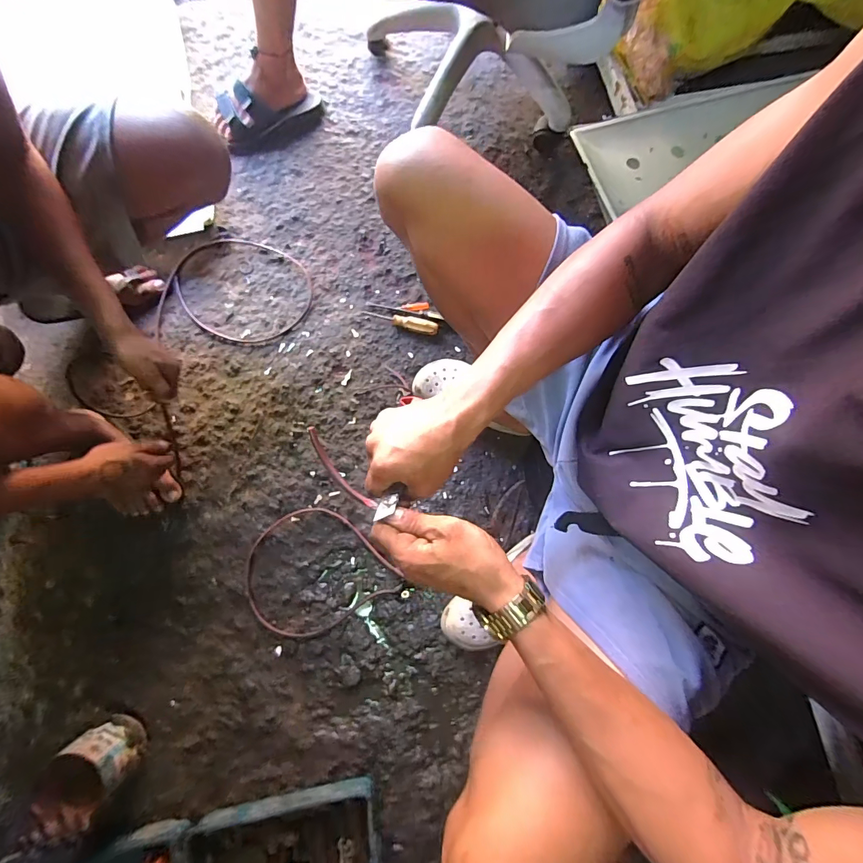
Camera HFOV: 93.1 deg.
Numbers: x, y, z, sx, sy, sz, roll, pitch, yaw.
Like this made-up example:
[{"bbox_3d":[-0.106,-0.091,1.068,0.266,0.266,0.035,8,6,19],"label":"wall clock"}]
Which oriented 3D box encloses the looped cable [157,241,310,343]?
[{"bbox_3d":[-0.418,-0.310,0.883,0.313,0.019,0.243,2,79,0],"label":"looped cable"}]

